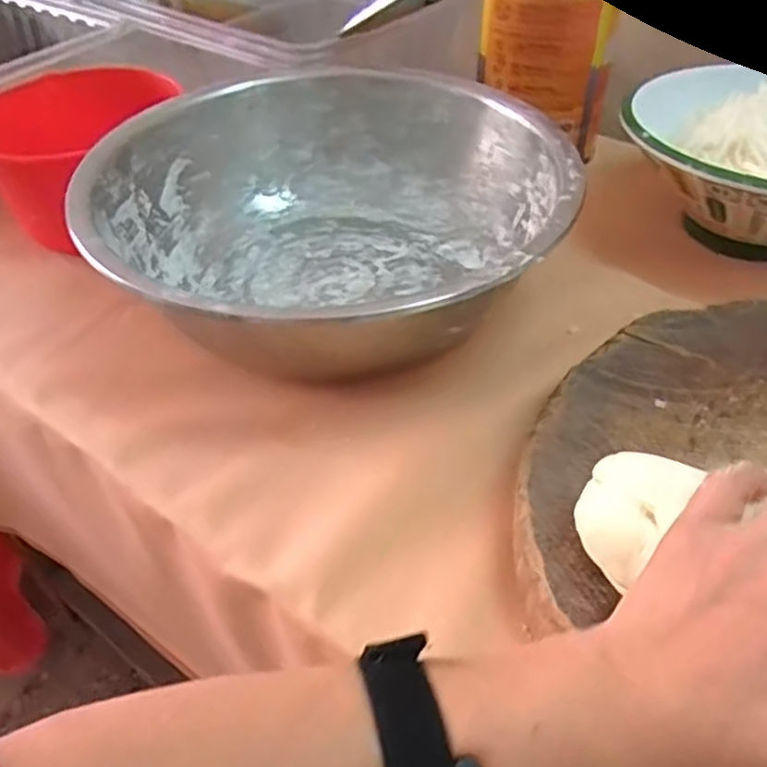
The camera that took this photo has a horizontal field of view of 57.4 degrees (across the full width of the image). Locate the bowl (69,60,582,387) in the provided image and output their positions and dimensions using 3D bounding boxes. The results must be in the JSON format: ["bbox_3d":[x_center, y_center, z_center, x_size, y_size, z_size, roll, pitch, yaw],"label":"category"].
[{"bbox_3d":[-0.039,-0.117,0.521,0.326,0.109,0.312,0,44,0],"label":"bowl"}]

